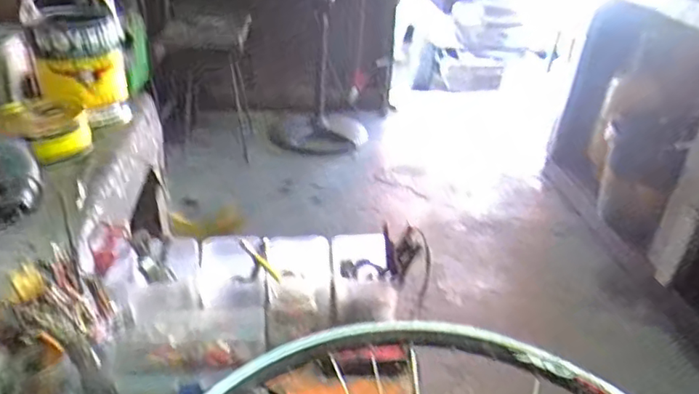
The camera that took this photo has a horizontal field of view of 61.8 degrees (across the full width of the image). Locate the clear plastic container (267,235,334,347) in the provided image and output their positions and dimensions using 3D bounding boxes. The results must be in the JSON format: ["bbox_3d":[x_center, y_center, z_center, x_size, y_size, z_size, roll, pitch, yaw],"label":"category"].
[{"bbox_3d":[-0.068,0.122,0.804,0.090,0.065,0.155,-1,30,-10],"label":"clear plastic container"}]

